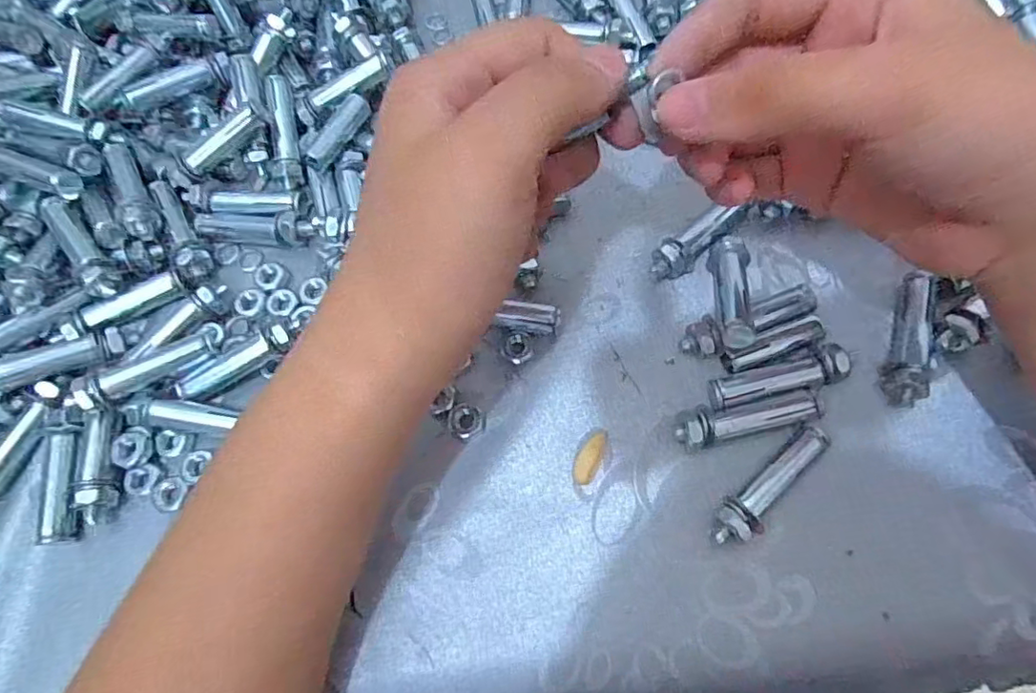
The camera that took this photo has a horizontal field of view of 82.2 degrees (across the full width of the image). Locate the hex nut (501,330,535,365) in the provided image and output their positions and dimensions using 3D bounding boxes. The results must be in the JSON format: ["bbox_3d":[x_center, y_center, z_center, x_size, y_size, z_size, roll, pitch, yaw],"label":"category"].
[{"bbox_3d":[0.000,0.000,0.239,0.013,0.004,0.014,-12,69,-1],"label":"hex nut"}]

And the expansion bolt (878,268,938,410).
[{"bbox_3d":[0.149,-0.003,0.224,0.012,0.014,0.052,18,71,10],"label":"expansion bolt"}]

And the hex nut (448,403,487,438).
[{"bbox_3d":[-0.020,0.028,0.230,0.013,0.004,0.014,-36,71,-10],"label":"hex nut"}]

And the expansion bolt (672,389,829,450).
[{"bbox_3d":[0.085,0.027,0.219,0.053,0.011,0.011,-12,69,-1],"label":"expansion bolt"}]

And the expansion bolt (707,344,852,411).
[{"bbox_3d":[0.097,0.012,0.222,0.050,0.008,0.013,-17,72,10],"label":"expansion bolt"}]

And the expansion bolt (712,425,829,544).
[{"bbox_3d":[0.088,0.049,0.209,0.055,0.011,0.013,-43,72,-12],"label":"expansion bolt"}]

